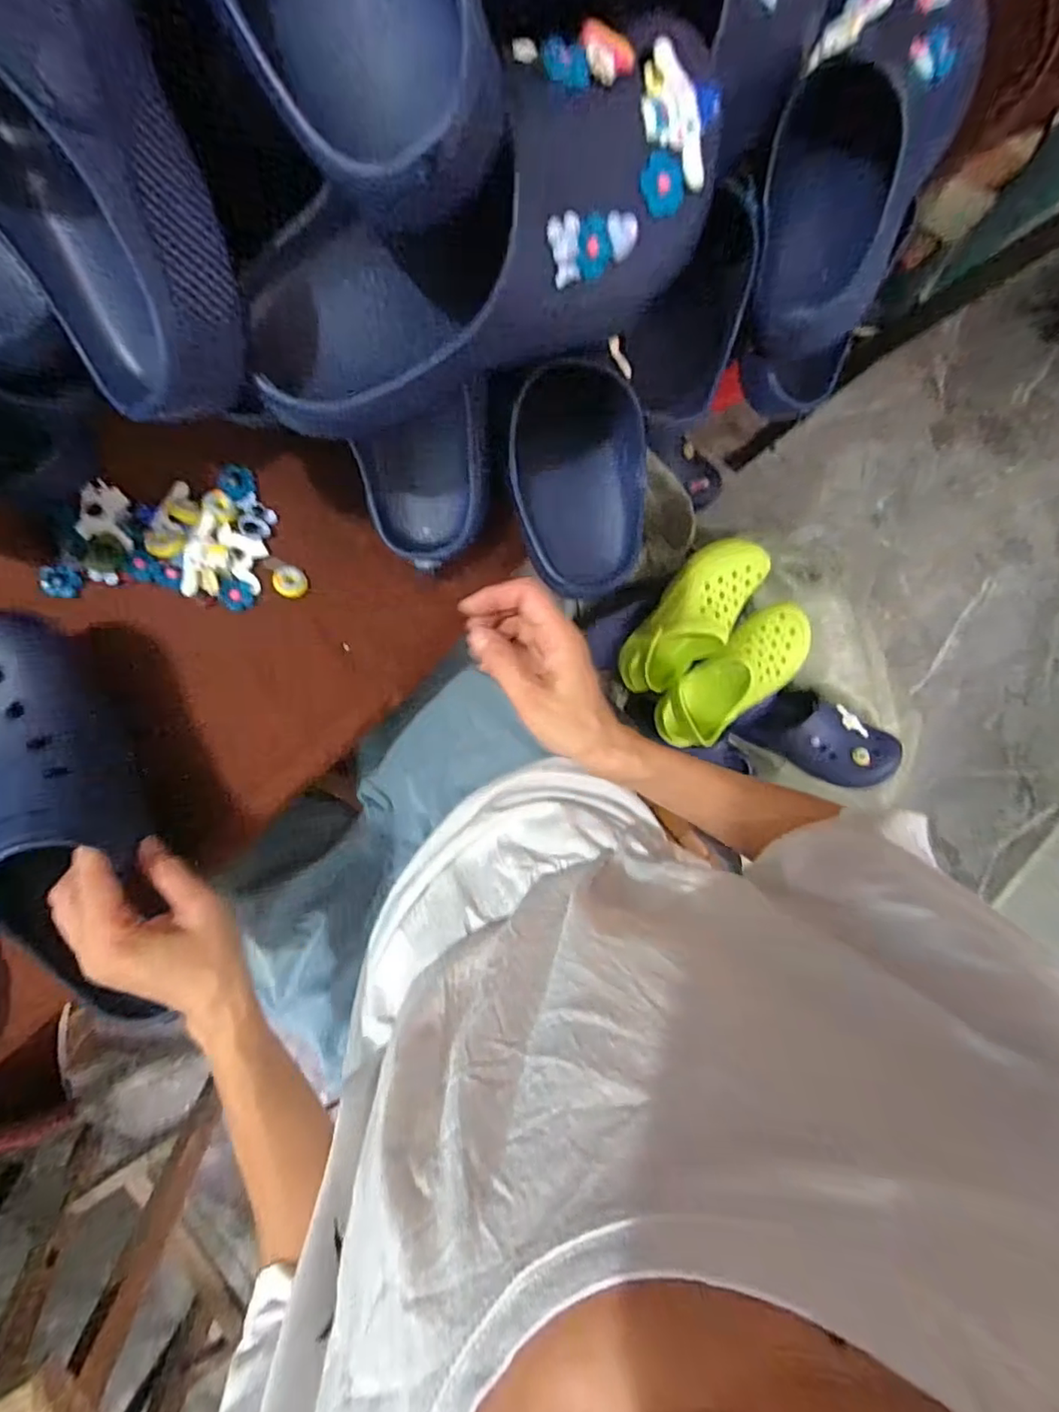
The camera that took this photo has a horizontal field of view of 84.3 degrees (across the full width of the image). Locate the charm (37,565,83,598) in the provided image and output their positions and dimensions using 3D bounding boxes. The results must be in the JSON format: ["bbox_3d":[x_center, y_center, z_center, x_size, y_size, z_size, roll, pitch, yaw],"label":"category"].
[{"bbox_3d":[-0.342,-0.091,0.427,0.023,0.010,0.023,12,88,-10],"label":"charm"}]

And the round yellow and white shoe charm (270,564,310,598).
[{"bbox_3d":[-0.185,-0.096,0.452,0.026,0.006,0.025,-7,112,-19],"label":"round yellow and white shoe charm"}]

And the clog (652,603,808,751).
[{"bbox_3d":[0.334,-0.045,0.948,0.290,0.088,0.119,-39,96,-7],"label":"clog"}]

